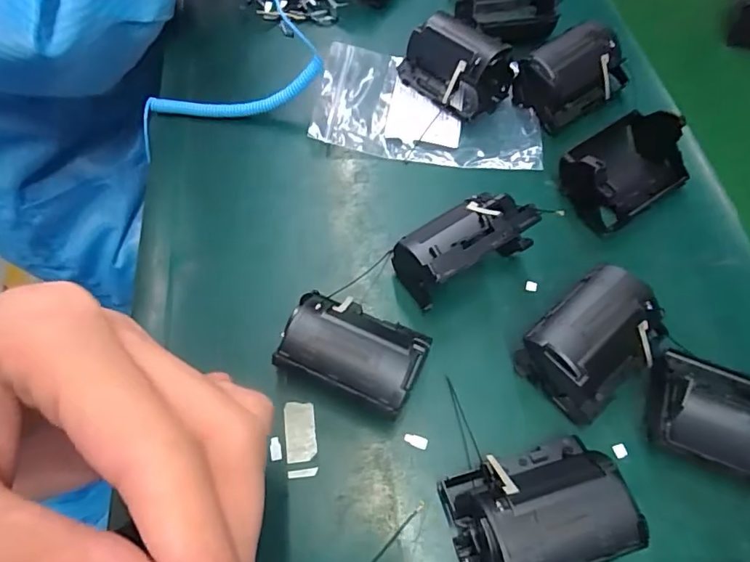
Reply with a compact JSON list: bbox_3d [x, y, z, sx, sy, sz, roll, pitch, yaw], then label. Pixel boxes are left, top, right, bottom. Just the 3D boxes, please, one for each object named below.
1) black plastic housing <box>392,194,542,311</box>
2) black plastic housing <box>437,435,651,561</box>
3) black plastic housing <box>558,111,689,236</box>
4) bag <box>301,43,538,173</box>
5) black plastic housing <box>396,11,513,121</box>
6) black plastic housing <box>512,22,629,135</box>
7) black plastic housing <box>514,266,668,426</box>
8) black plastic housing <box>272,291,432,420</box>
[{"bbox_3d":[0.048,-0.019,0.277,0.073,0.045,0.042,-29,65,-15],"label":"black plastic housing"},{"bbox_3d":[0.070,0.101,0.216,0.070,0.041,0.045,-14,62,-8],"label":"black plastic housing"},{"bbox_3d":[0.154,-0.070,0.309,0.076,0.034,0.053,-31,66,-16],"label":"black plastic housing"},{"bbox_3d":[0.038,-0.123,0.353,0.152,0.014,0.095,9,63,3],"label":"bag"},{"bbox_3d":[0.055,-0.150,0.349,0.075,0.039,0.050,31,66,16],"label":"black plastic housing"},{"bbox_3d":[0.135,-0.141,0.343,0.070,0.040,0.048,-30,66,-15],"label":"black plastic housing"},{"bbox_3d":[0.111,0.030,0.253,0.072,0.040,0.051,-34,67,-17],"label":"black plastic housing"},{"bbox_3d":[-0.011,0.039,0.248,0.068,0.042,0.042,19,63,8],"label":"black plastic housing"}]

